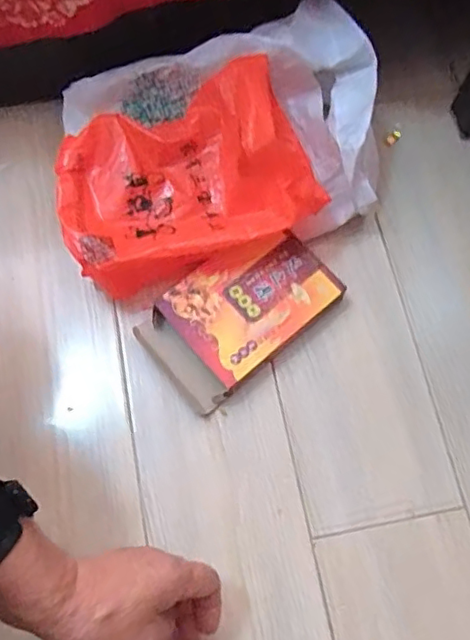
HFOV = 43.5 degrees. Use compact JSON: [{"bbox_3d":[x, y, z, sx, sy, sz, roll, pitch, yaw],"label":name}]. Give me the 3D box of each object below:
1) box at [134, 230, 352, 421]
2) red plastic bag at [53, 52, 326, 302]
[{"bbox_3d":[0.004,-0.007,0.520,0.165,0.034,0.099,-39,76,-12],"label":"box"},{"bbox_3d":[-0.050,-0.124,0.510,0.211,0.092,0.156,-20,72,-7],"label":"red plastic bag"}]

